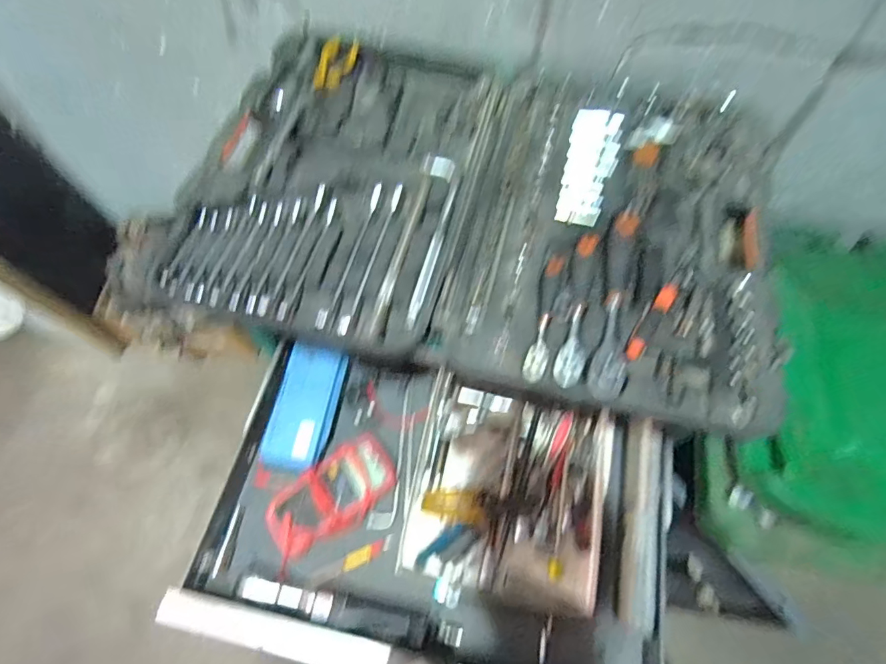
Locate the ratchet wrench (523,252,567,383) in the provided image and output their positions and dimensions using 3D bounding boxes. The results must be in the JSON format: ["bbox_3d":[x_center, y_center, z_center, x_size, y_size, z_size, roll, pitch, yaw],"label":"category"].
[{"bbox_3d":[0.116,-0.021,0.541,0.027,0.018,0.160,15,64,8],"label":"ratchet wrench"}]

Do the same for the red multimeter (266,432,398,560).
[{"bbox_3d":[-0.150,0.224,0.656,0.176,0.048,0.090,-31,67,-14],"label":"red multimeter"}]

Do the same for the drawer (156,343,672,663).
[{"bbox_3d":[-0.007,0.239,0.653,0.589,0.074,0.395,10,64,6],"label":"drawer"}]

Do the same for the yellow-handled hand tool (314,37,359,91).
[{"bbox_3d":[-0.164,-0.409,0.726,0.051,0.016,0.103,10,64,5],"label":"yellow-handled hand tool"}]

